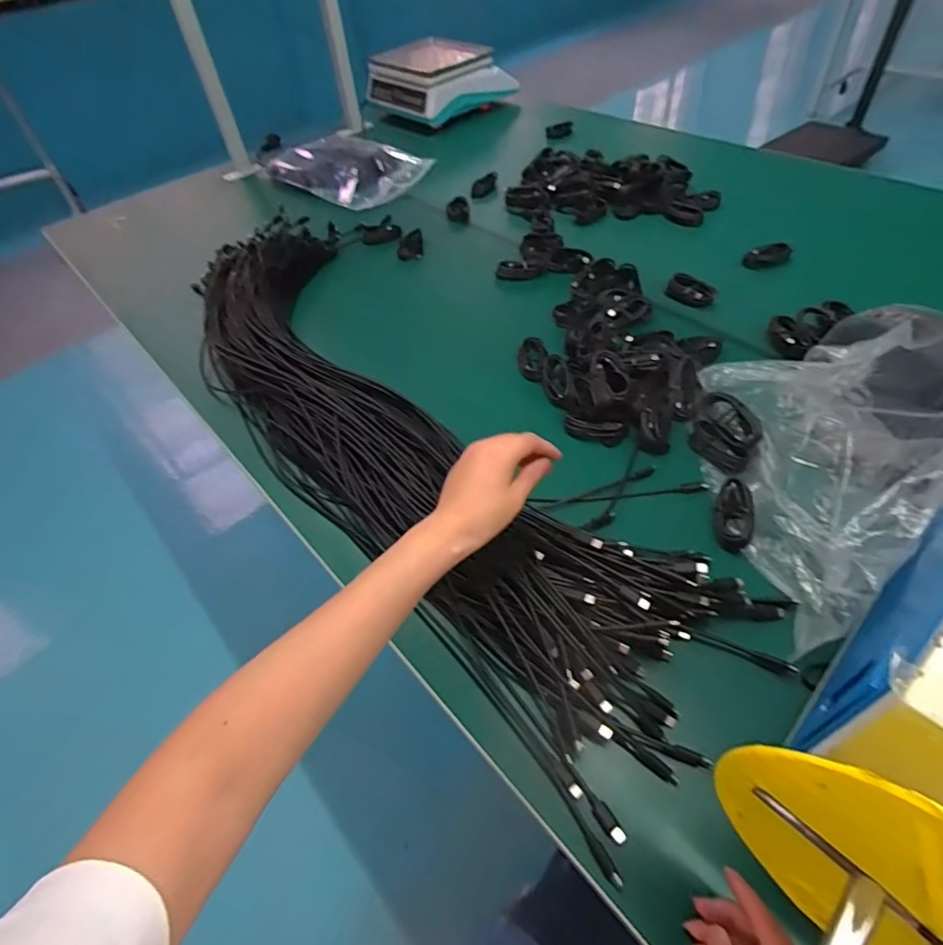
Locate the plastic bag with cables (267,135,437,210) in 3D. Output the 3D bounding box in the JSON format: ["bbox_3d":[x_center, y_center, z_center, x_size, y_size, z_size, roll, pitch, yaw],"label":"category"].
[{"bbox_3d":[-0.266,-0.701,1.212,0.329,0.054,0.299,30,59,27],"label":"plastic bag with cables"}]

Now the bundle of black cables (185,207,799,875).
[{"bbox_3d":[-0.101,-0.071,0.669,0.299,0.064,0.966,-31,54,-19],"label":"bundle of black cables"}]

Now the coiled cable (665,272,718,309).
[{"bbox_3d":[0.333,-0.275,0.814,0.068,0.027,0.035,30,59,27],"label":"coiled cable"}]

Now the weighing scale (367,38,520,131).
[{"bbox_3d":[-0.086,-1.049,1.445,0.372,0.128,0.333,-26,52,-15],"label":"weighing scale"}]

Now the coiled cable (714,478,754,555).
[{"bbox_3d":[0.271,0.044,0.553,0.039,0.028,0.073,17,54,19],"label":"coiled cable"}]

